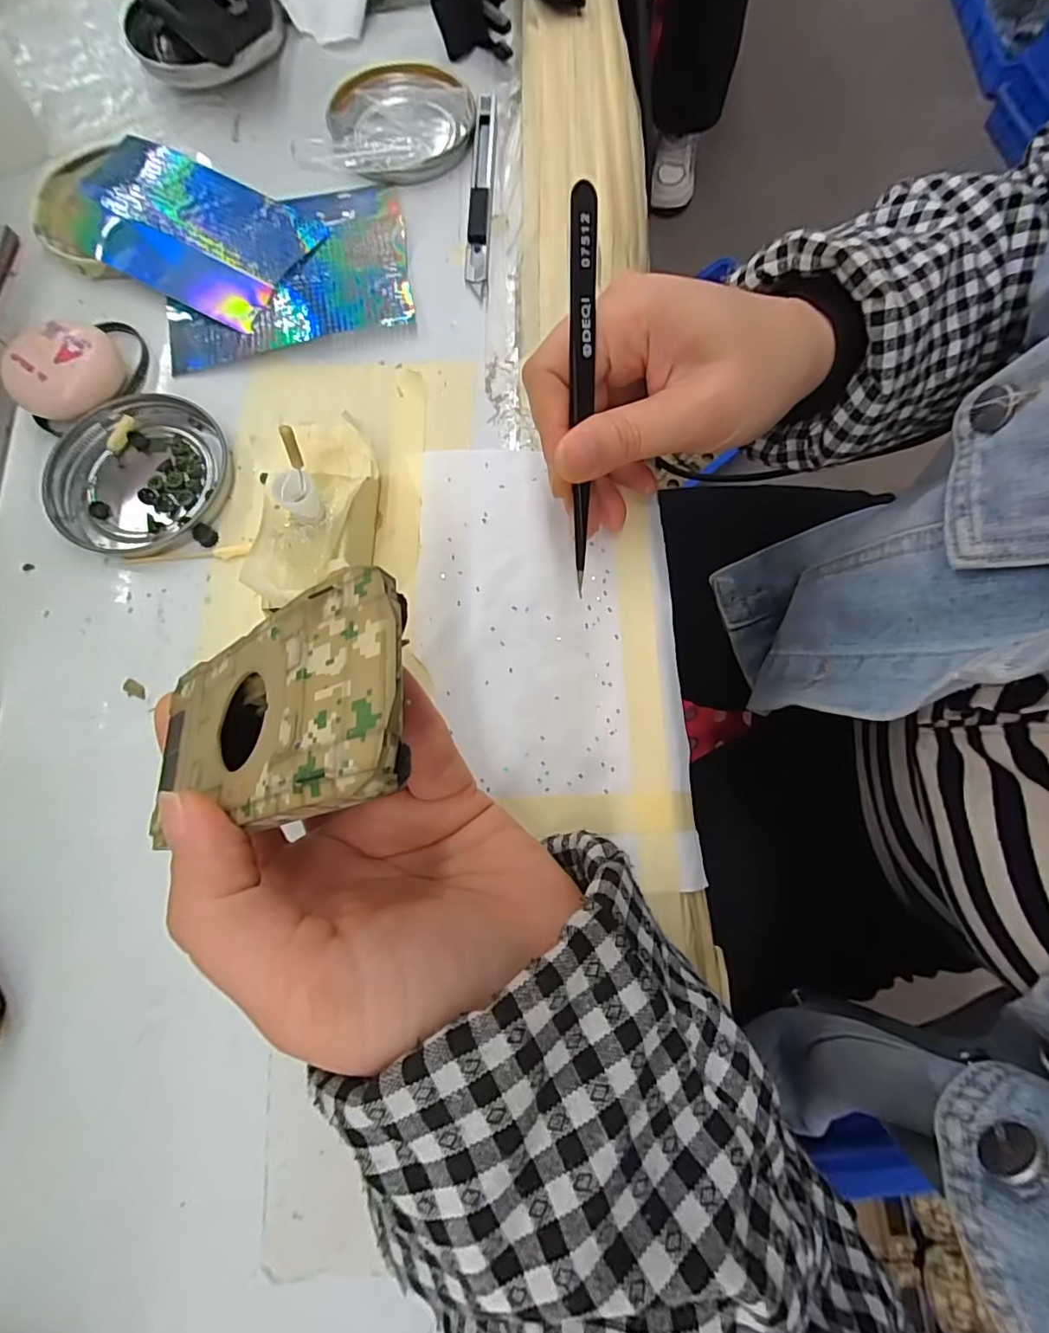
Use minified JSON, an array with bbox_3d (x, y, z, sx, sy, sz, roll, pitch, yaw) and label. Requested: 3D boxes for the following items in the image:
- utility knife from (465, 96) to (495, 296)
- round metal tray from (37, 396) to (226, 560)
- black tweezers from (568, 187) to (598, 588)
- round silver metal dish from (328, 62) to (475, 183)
[{"bbox_3d":[-0.023,-0.253,0.282,0.013,0.007,0.134,1,76,1],"label":"utility knife"},{"bbox_3d":[-0.179,-0.088,0.241,0.078,0.008,0.075,0,76,1],"label":"round metal tray"},{"bbox_3d":[0.022,-0.093,0.196,0.009,0.009,0.131,-3,120,0],"label":"black tweezers"},{"bbox_3d":[-0.068,-0.301,0.293,0.074,0.010,0.078,0,76,1],"label":"round silver metal dish"}]

